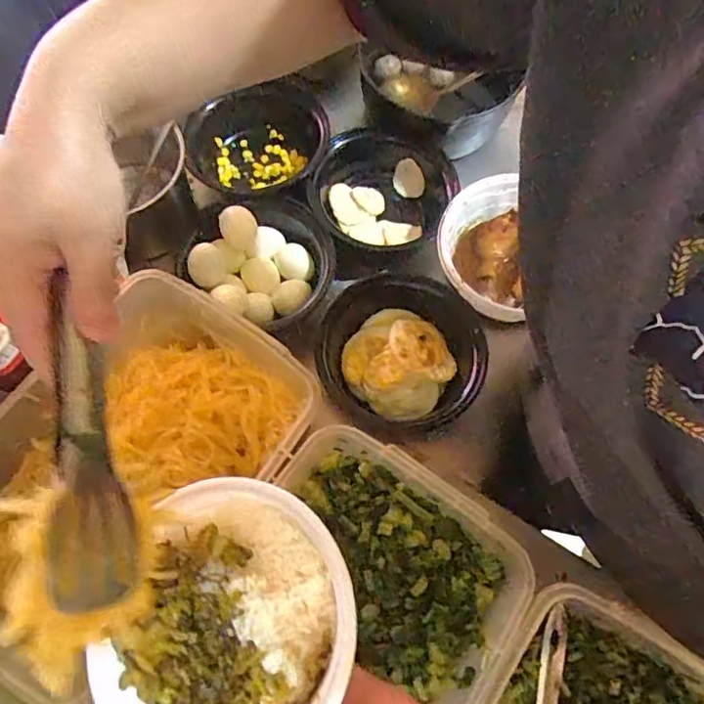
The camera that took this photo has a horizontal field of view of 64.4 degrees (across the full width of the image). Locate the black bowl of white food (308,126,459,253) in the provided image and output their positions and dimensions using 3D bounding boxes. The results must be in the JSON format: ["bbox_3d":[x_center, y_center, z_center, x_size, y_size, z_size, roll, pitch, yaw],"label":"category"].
[{"bbox_3d":[0.036,-0.185,0.676,0.163,0.081,0.156,0,70,1],"label":"black bowl of white food"}]

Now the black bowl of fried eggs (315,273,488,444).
[{"bbox_3d":[0.057,0.005,0.605,0.178,0.067,0.164,0,70,1],"label":"black bowl of fried eggs"}]

